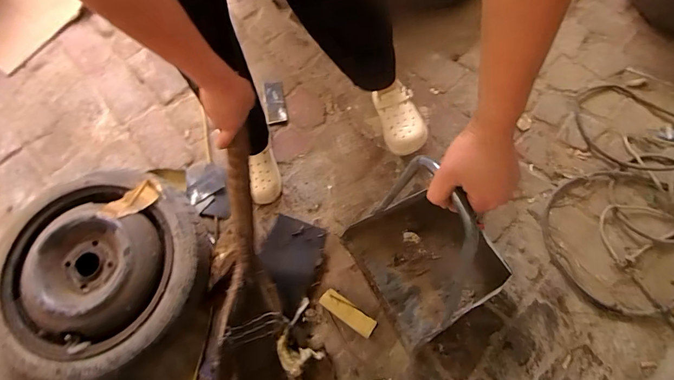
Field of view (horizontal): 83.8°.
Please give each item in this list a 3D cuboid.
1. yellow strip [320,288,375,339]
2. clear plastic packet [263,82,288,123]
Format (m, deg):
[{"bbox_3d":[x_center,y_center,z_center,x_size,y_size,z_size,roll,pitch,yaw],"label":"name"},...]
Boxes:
[{"bbox_3d":[0.024,0.277,0.855,0.133,0.024,0.042,34,75,12],"label":"yellow strip"},{"bbox_3d":[-0.177,-0.250,1.070,0.058,0.009,0.128,-6,76,-13],"label":"clear plastic packet"}]

